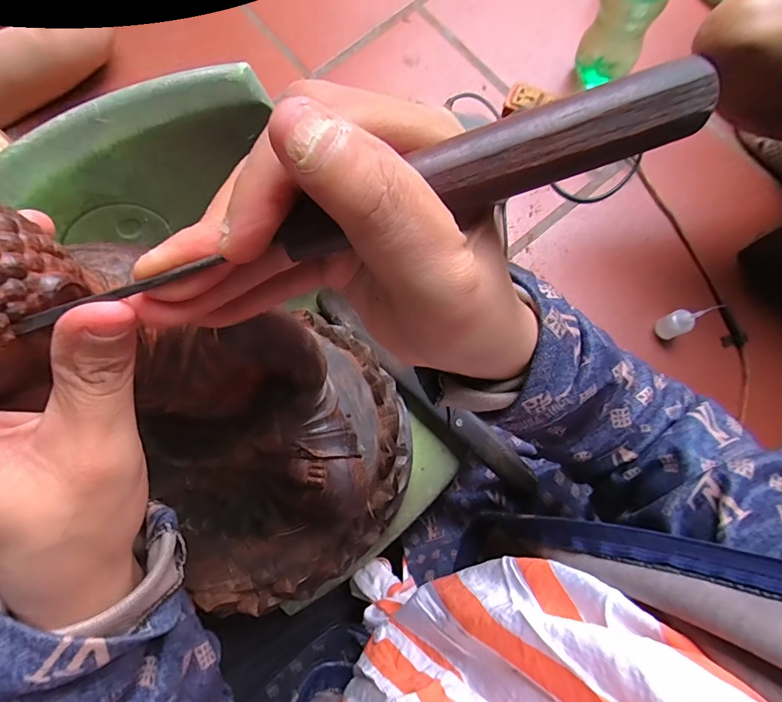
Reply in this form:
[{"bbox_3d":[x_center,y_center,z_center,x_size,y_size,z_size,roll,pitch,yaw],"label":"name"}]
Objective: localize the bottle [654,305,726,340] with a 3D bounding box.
[{"bbox_3d":[0.439,-0.044,0.656,0.027,0.120,0.036,-20,80,-1],"label":"bottle"}]

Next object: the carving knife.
[{"bbox_3d":[-0.006,-0.036,0.115,0.183,0.018,0.018,-19,80,1],"label":"carving knife"}]

